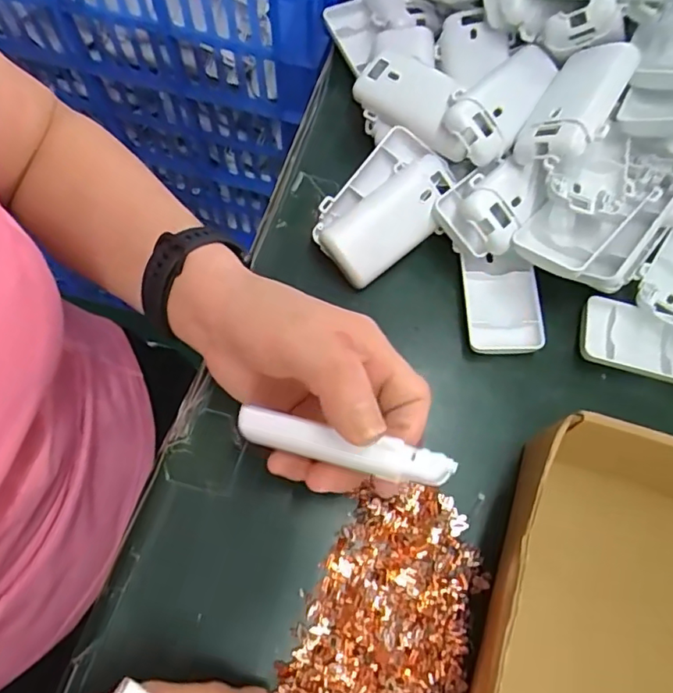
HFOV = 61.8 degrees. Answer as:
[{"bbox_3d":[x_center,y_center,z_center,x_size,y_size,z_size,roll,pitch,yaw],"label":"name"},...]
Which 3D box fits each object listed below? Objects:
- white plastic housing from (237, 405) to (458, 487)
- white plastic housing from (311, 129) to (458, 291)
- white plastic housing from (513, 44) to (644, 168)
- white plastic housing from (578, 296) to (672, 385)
[{"bbox_3d":[0.001,0.044,0.240,0.094,0.031,0.012,10,68,18],"label":"white plastic housing"},{"bbox_3d":[0.031,-0.088,0.360,0.059,0.025,0.093,43,86,15],"label":"white plastic housing"},{"bbox_3d":[0.139,-0.141,0.327,0.039,0.031,0.094,31,71,10],"label":"white plastic housing"},{"bbox_3d":[0.196,0.001,0.341,0.095,0.015,0.045,18,69,5],"label":"white plastic housing"}]

